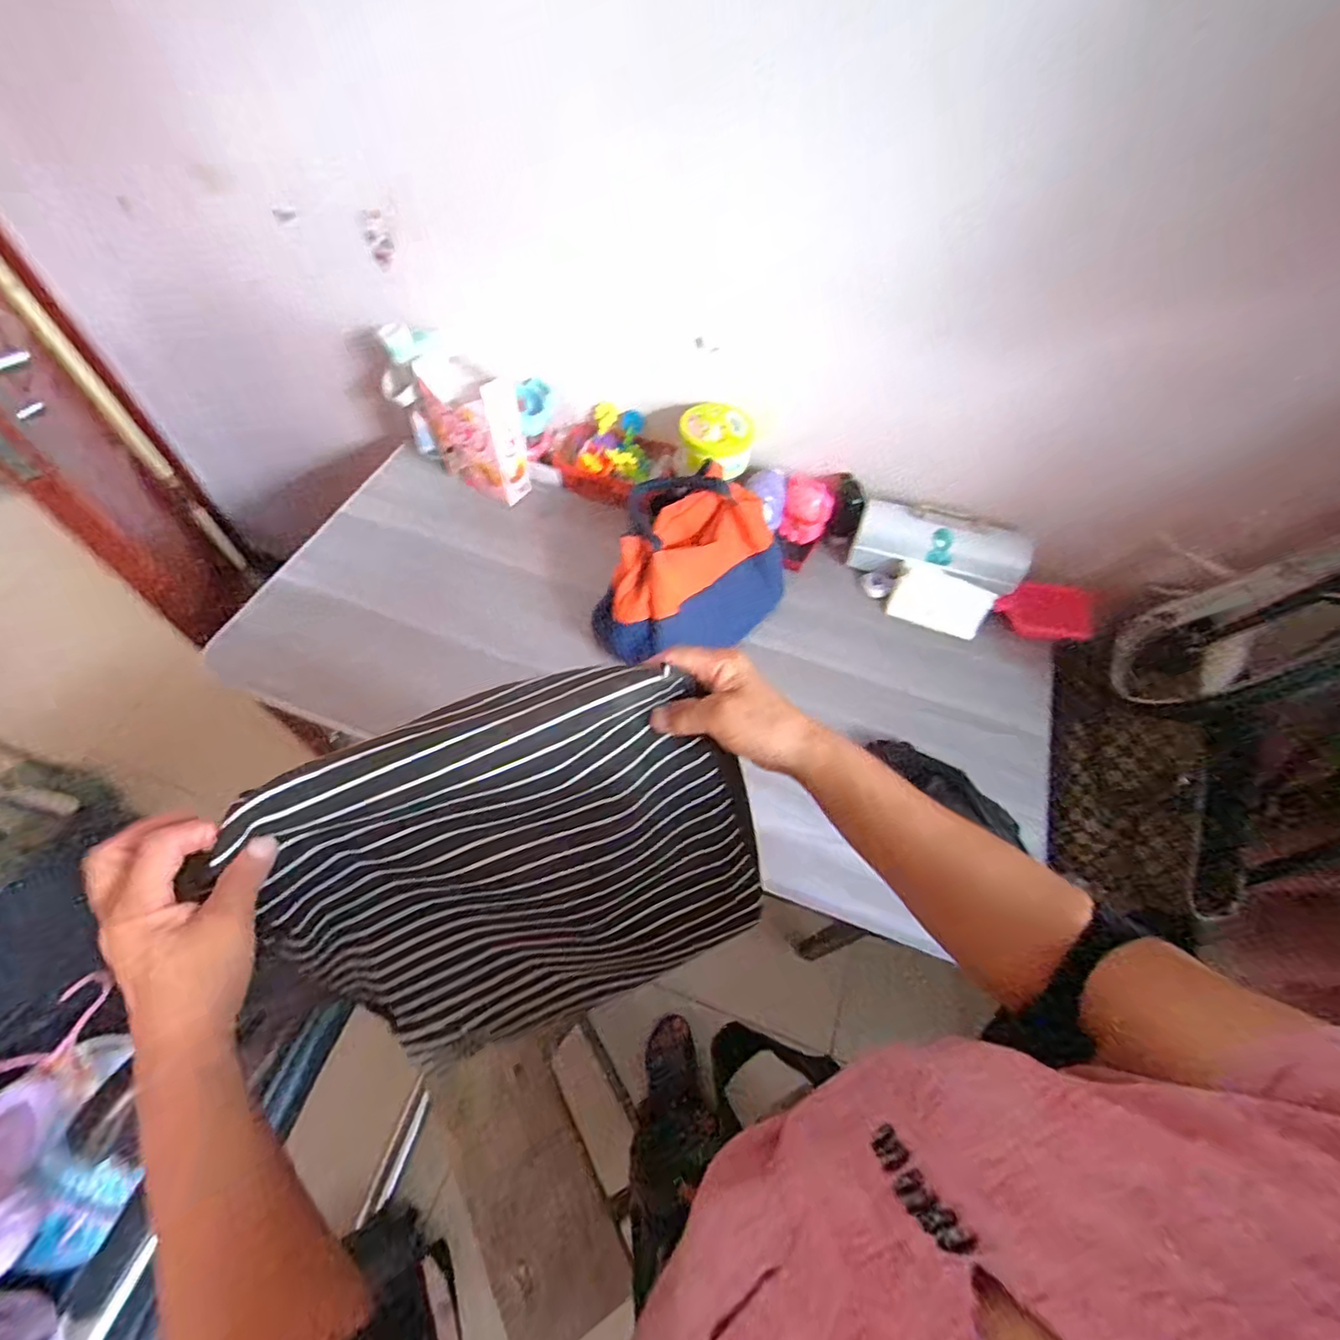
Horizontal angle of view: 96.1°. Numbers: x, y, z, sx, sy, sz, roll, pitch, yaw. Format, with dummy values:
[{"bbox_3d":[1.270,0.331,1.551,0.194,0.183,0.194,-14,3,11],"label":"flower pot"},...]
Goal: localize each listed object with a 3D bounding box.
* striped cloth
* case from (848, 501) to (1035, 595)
[{"bbox_3d":[-0.095,0.165,0.448,0.314,0.327,0.042,-18,31,-3],"label":"striped cloth"},{"bbox_3d":[0.368,-0.161,0.824,0.224,0.086,0.069,20,59,10],"label":"case"}]

